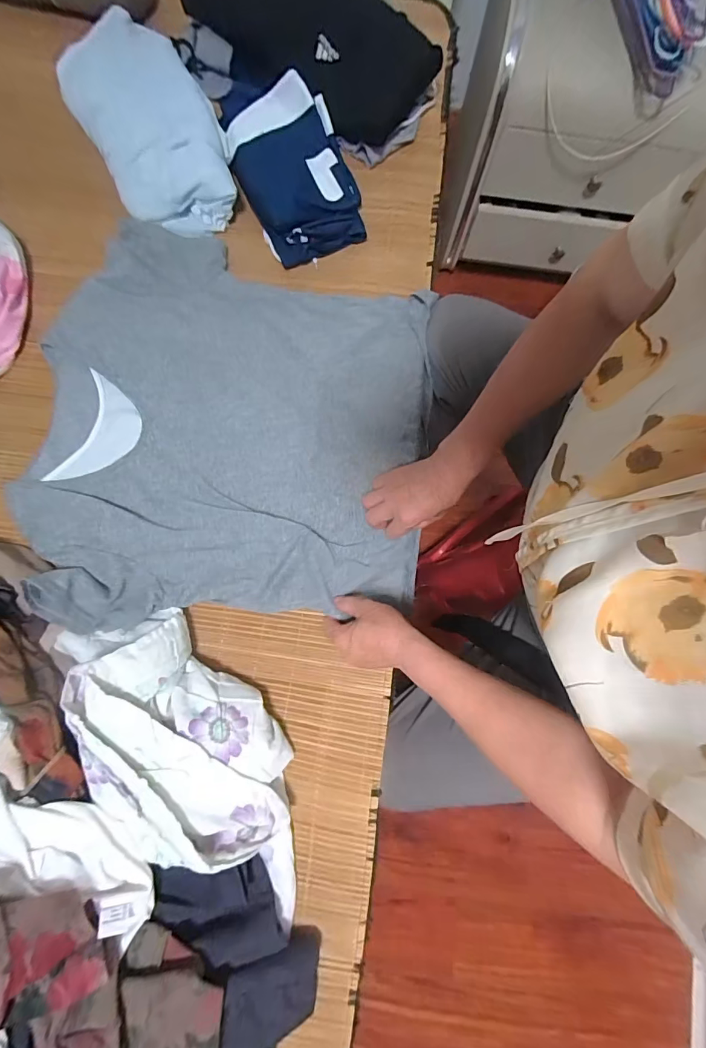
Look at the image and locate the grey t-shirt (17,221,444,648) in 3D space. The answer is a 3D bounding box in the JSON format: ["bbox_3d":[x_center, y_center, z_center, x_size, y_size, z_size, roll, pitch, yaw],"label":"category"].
[{"bbox_3d":[-0.168,-0.142,0.582,0.525,0.047,0.544,5,79,0],"label":"grey t-shirt"}]

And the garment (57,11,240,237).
[{"bbox_3d":[-0.305,-0.606,0.637,0.182,0.071,0.351,-30,81,-6],"label":"garment"}]

